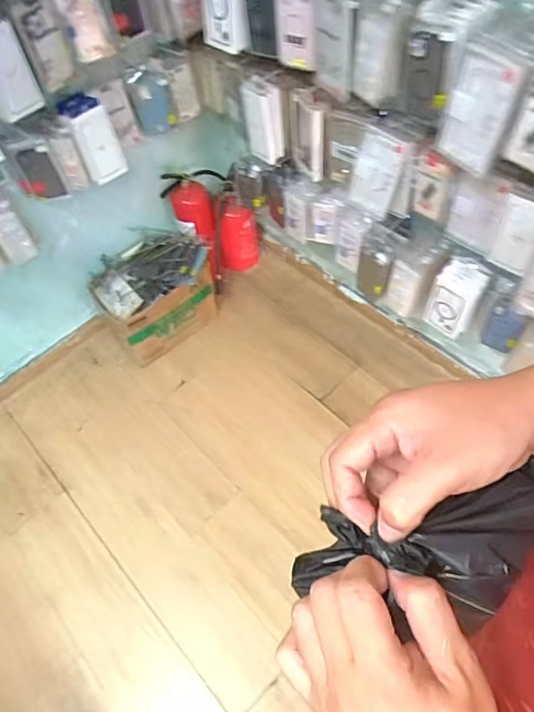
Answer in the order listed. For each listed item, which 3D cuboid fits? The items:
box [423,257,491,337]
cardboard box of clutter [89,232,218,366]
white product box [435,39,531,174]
[{"bbox_3d":[0.461,-0.135,1.216,0.102,0.216,0.093,22,62,18],"label":"box"},{"bbox_3d":[-0.364,-0.208,1.707,0.373,0.258,0.275,-30,60,-14],"label":"cardboard box of clutter"},{"bbox_3d":[0.361,-0.415,0.850,0.028,0.203,0.112,-35,61,-17],"label":"white product box"}]

